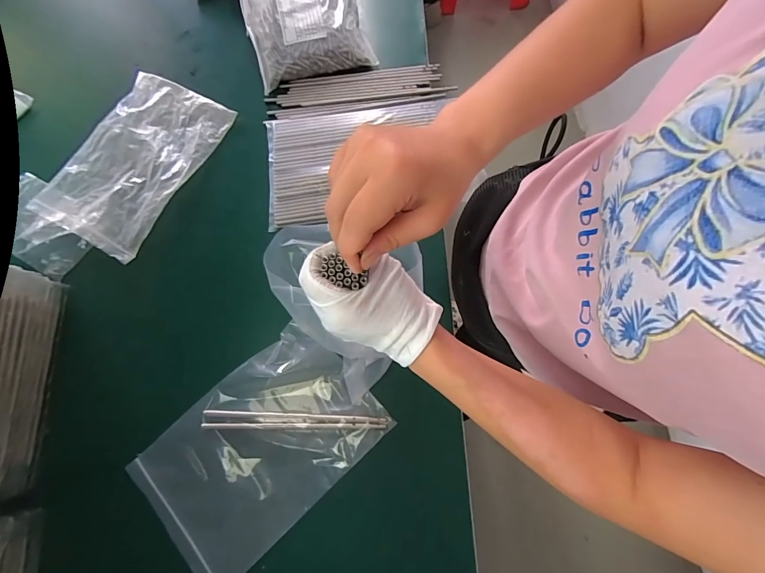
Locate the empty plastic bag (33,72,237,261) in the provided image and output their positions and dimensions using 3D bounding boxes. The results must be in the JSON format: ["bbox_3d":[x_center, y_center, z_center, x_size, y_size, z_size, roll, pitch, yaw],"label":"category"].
[{"bbox_3d":[-0.394,-0.206,0.578,0.182,0.028,0.292,28,80,7],"label":"empty plastic bag"}]

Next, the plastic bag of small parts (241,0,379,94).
[{"bbox_3d":[-0.127,-0.439,0.605,0.192,0.047,0.180,-15,77,-2],"label":"plastic bag of small parts"}]

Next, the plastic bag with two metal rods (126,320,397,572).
[{"bbox_3d":[-0.158,0.208,0.468,0.292,0.015,0.195,-42,80,-8],"label":"plastic bag with two metal rods"}]

